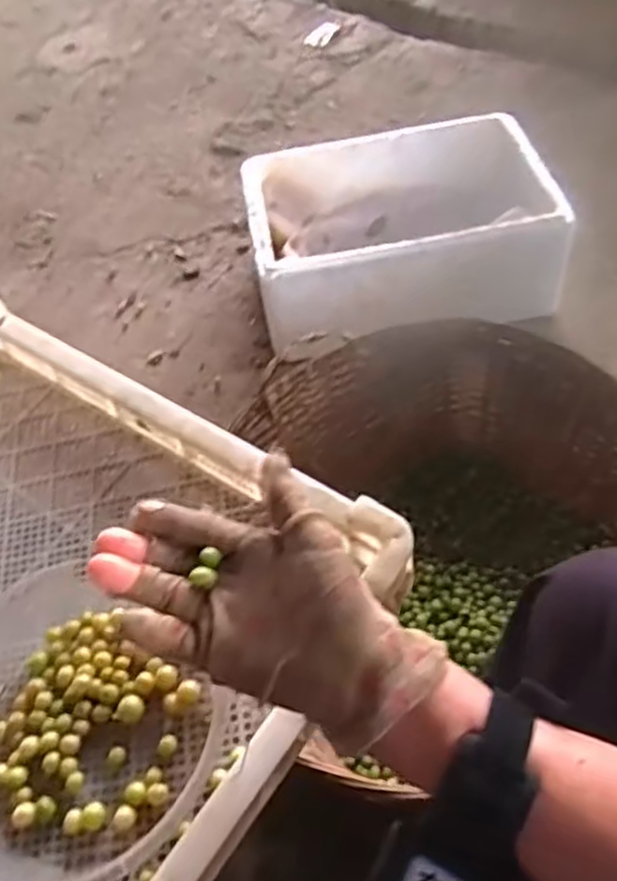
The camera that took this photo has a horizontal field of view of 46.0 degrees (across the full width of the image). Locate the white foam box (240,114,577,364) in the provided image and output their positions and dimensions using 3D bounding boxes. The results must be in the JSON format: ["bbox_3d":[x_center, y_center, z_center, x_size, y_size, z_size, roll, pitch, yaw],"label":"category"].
[{"bbox_3d":[0.160,-0.366,1.317,0.500,0.275,0.392,-11,55,2],"label":"white foam box"}]

